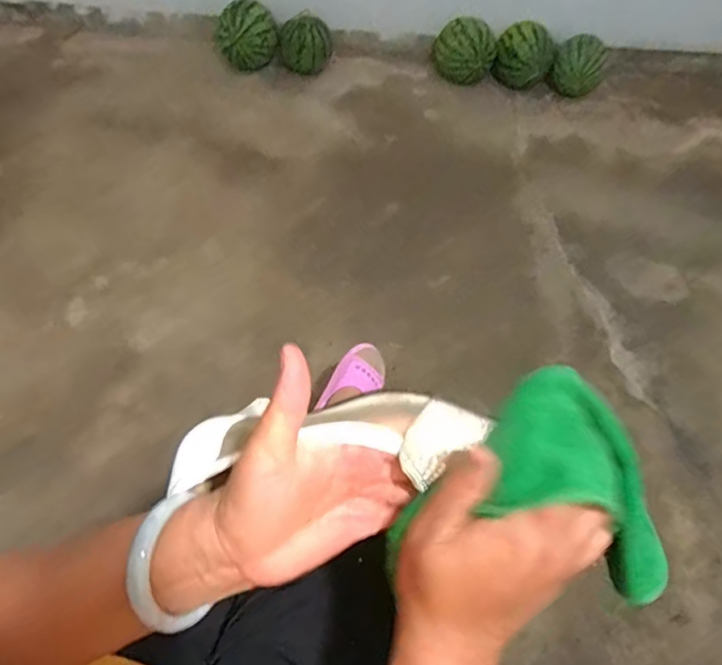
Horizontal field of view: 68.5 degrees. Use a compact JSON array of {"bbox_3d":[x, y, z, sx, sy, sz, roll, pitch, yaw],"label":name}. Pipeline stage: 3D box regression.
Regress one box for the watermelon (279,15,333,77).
[{"bbox_3d":[-0.177,-0.921,1.712,0.155,0.155,0.136,5,56,-2],"label":"watermelon"}]

